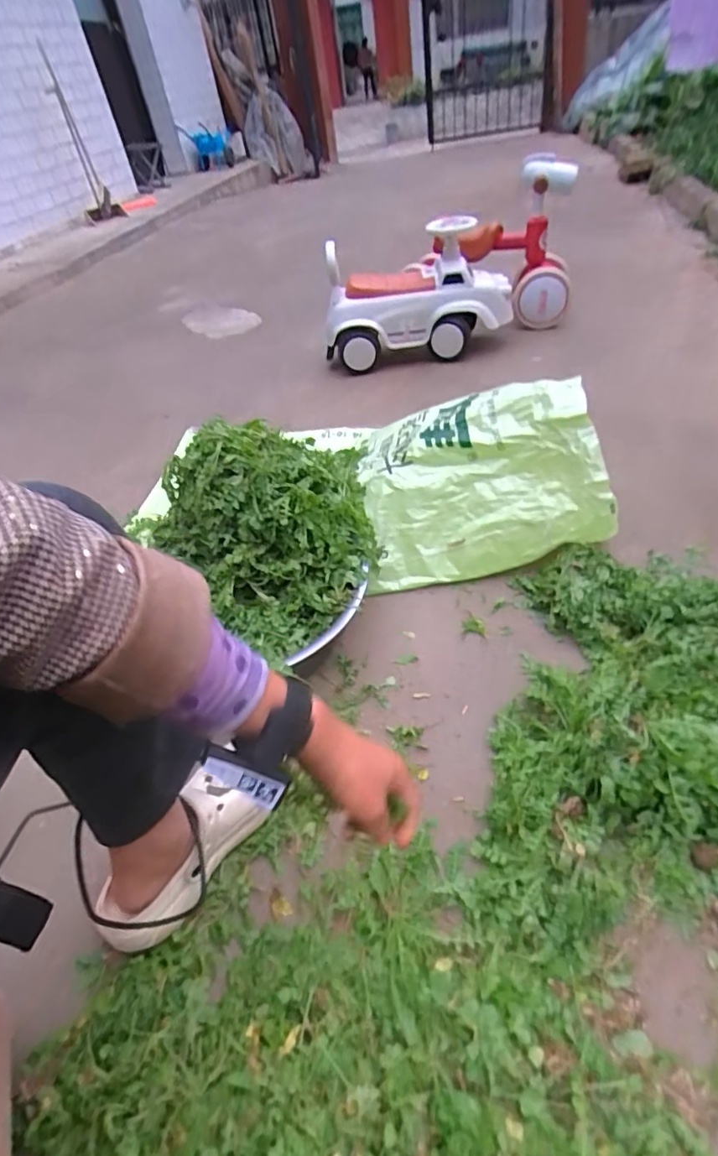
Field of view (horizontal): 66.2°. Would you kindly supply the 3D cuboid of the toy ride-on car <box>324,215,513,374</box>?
[{"bbox_3d":[0.161,-0.815,1.593,0.527,0.314,0.316,-8,42,5],"label":"toy ride-on car"}]

